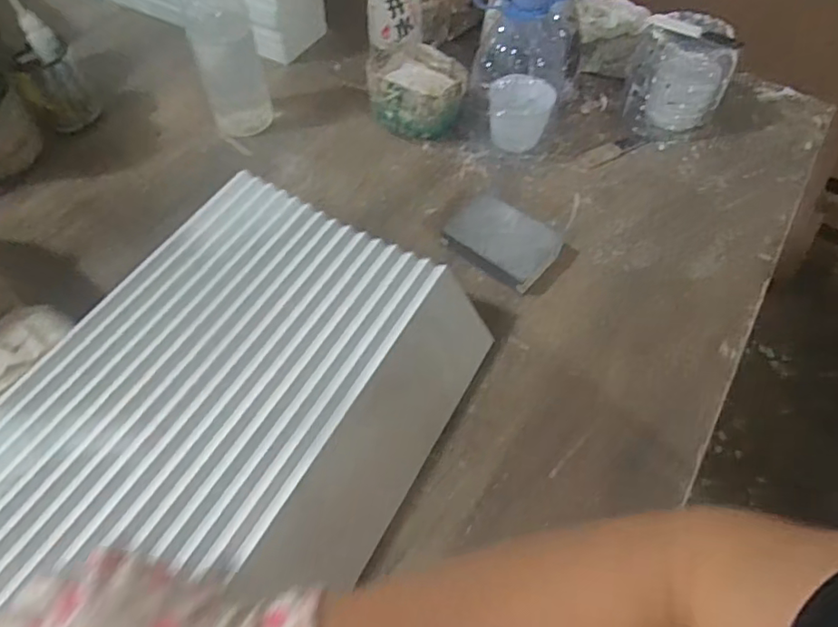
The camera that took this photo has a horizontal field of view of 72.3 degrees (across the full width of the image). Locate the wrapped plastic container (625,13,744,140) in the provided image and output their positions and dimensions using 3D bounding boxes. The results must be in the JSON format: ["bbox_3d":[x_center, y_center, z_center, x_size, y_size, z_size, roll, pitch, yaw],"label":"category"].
[{"bbox_3d":[0.283,-0.260,0.633,0.104,0.105,0.081,22,58,13],"label":"wrapped plastic container"}]

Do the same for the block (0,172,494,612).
[{"bbox_3d":[-0.187,0.152,0.365,0.255,0.072,0.550,25,60,15],"label":"block"}]

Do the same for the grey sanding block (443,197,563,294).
[{"bbox_3d":[0.080,-0.069,0.555,0.100,0.024,0.075,37,63,22],"label":"grey sanding block"}]

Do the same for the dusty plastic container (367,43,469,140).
[{"bbox_3d":[-0.004,-0.242,0.643,0.112,0.068,0.086,35,62,21],"label":"dusty plastic container"}]

